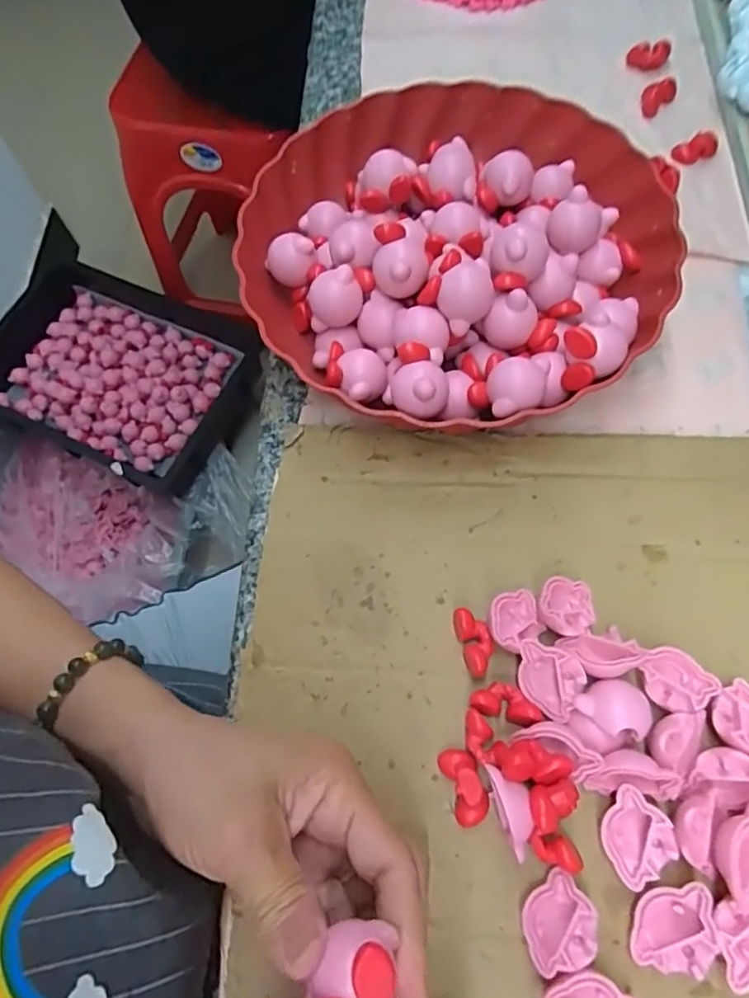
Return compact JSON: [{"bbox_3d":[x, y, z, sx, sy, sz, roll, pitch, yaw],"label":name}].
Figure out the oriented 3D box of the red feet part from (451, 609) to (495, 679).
[{"bbox_3d":[0.048,0.069,0.288,0.016,0.013,0.031,-13,68,-2],"label":"red feet part"}]

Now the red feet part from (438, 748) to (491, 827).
[{"bbox_3d":[0.040,0.127,0.264,0.015,0.014,0.031,-17,68,-3],"label":"red feet part"}]

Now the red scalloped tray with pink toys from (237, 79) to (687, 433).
[{"bbox_3d":[0.051,-0.154,0.353,0.255,0.062,0.247,-38,71,-11],"label":"red scalloped tray with pink toys"}]

